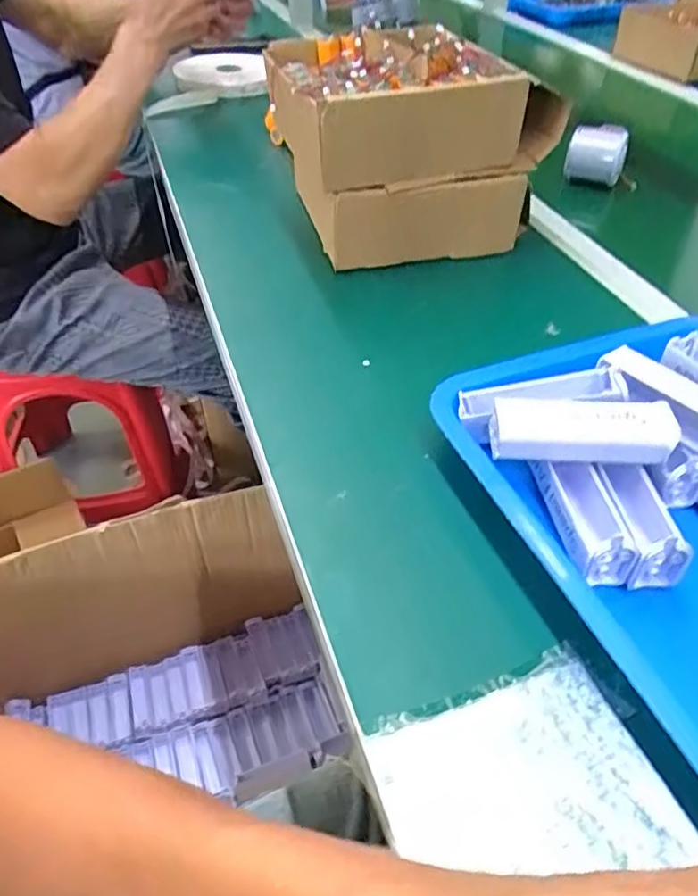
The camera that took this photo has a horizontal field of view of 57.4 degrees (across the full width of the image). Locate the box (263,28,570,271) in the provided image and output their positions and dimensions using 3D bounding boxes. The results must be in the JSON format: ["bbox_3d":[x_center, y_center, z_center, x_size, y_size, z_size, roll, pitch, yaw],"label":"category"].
[{"bbox_3d":[0.054,-0.304,0.628,0.237,0.161,0.195,-13,46,-12],"label":"box"}]

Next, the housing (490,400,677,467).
[{"bbox_3d":[0.135,-0.011,0.376,0.102,0.022,0.032,2,45,2],"label":"housing"}]

